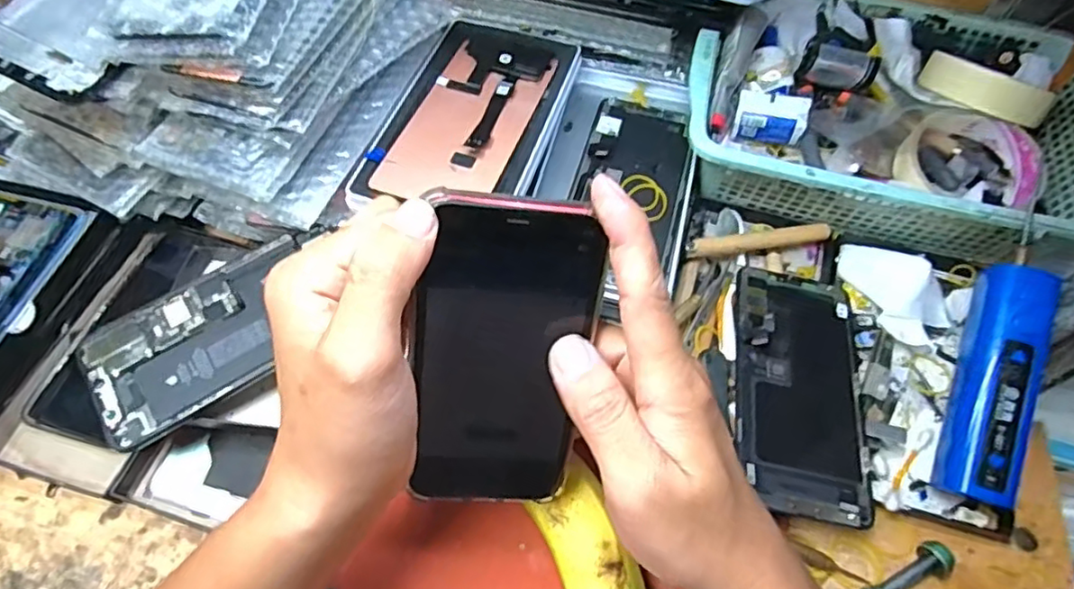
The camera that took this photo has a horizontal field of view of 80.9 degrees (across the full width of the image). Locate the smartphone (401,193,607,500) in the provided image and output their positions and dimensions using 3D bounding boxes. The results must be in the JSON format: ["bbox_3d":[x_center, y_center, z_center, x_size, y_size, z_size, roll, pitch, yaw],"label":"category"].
[{"bbox_3d":[-0.015,0.031,0.270,0.072,0.152,0.007,2,28,-11],"label":"smartphone"}]

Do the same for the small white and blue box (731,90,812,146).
[{"bbox_3d":[0.162,-0.123,0.439,0.047,0.032,0.023,13,61,6],"label":"small white and blue box"}]

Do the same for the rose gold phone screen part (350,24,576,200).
[{"bbox_3d":[-0.040,-0.122,0.415,0.097,0.010,0.169,17,61,8],"label":"rose gold phone screen part"}]

